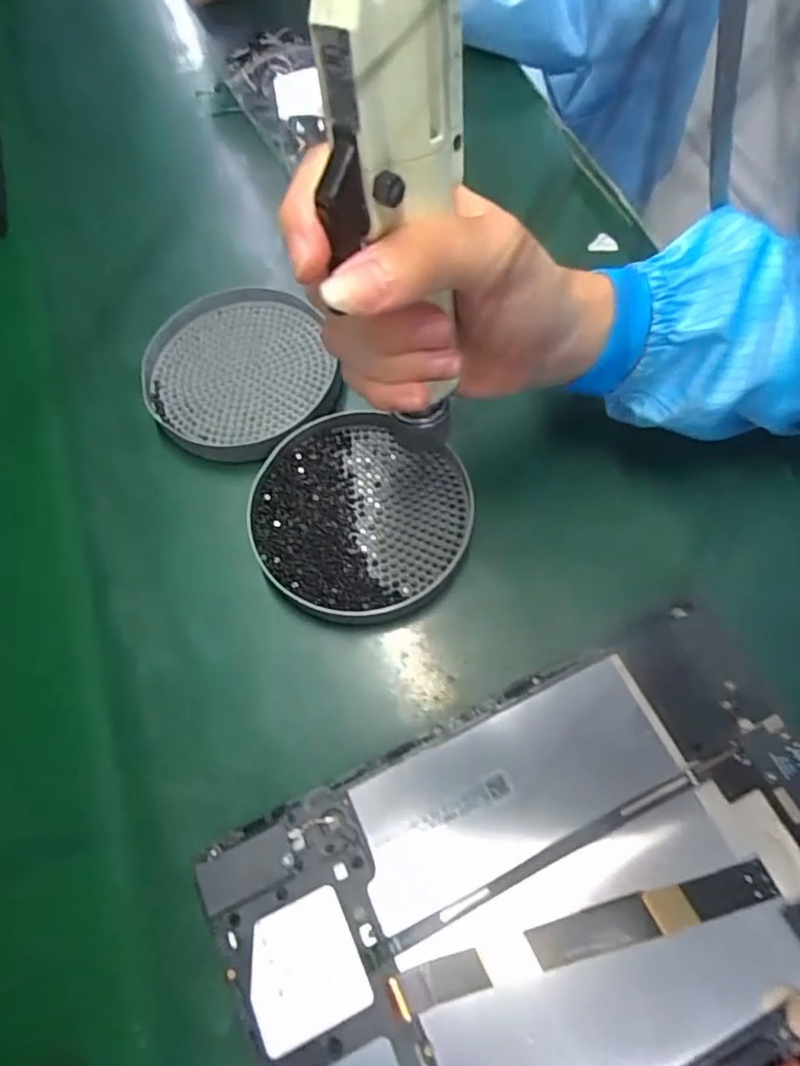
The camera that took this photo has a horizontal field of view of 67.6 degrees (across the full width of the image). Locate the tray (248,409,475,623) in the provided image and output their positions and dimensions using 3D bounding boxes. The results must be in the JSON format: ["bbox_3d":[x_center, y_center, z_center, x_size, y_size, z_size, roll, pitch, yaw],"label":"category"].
[{"bbox_3d":[-0.022,-0.007,0.320,0.113,0.023,0.112,0,64,-1],"label":"tray"}]

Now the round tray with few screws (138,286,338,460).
[{"bbox_3d":[-0.095,-0.093,0.359,0.107,0.026,0.118,-13,65,-7],"label":"round tray with few screws"}]

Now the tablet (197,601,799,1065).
[{"bbox_3d":[0.057,0.144,0.234,0.235,0.016,0.146,-25,67,-8],"label":"tablet"}]

